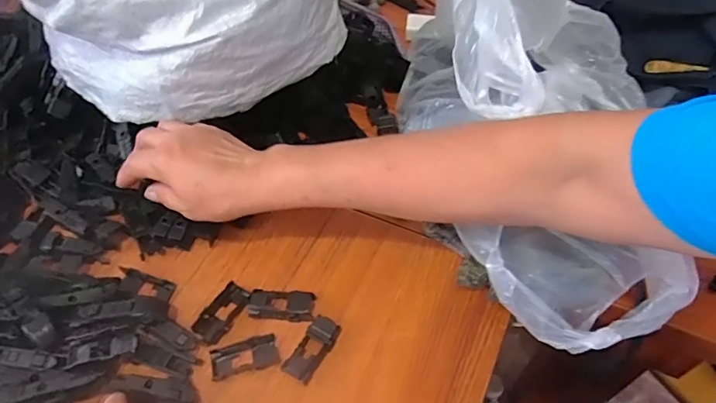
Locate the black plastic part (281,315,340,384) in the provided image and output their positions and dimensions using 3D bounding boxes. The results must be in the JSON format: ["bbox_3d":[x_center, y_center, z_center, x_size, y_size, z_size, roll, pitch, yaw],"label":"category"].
[{"bbox_3d":[-0.035,0.116,0.391,0.024,0.014,0.052,26,57,19],"label":"black plastic part"}]

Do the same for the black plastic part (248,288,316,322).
[{"bbox_3d":[-0.065,0.087,0.417,0.054,0.011,0.025,3,52,3],"label":"black plastic part"}]

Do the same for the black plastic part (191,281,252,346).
[{"bbox_3d":[-0.114,0.091,0.414,0.028,0.012,0.054,22,55,16],"label":"black plastic part"}]

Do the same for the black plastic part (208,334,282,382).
[{"bbox_3d":[-0.090,0.122,0.390,0.052,0.009,0.023,-12,53,-9],"label":"black plastic part"}]

